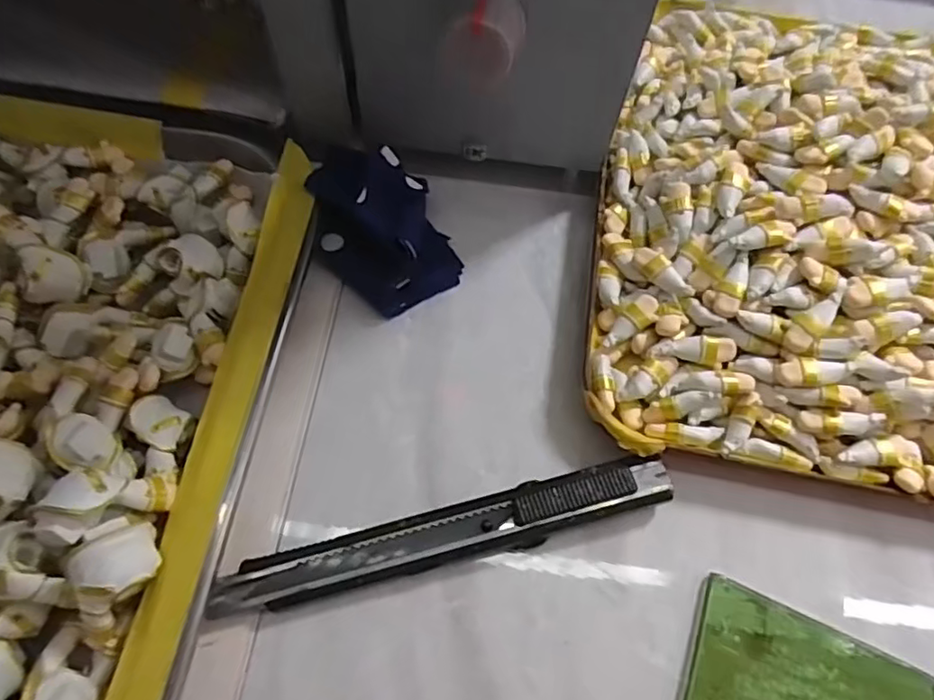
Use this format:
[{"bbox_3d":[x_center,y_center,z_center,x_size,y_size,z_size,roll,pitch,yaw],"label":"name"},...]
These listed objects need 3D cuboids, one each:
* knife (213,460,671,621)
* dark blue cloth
[{"bbox_3d":[-0.005,0.053,0.175,0.130,0.011,0.015,-14,65,-8],"label":"knife"},{"bbox_3d":[-0.029,-0.042,0.209,0.042,0.031,0.050,-24,68,-12],"label":"dark blue cloth"}]

